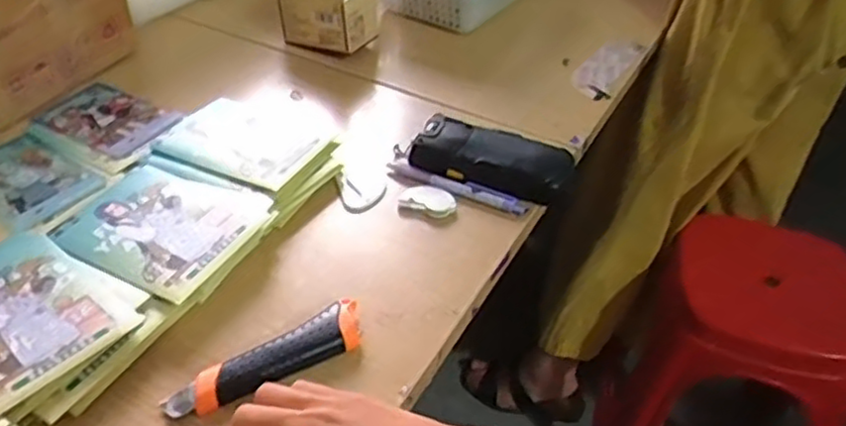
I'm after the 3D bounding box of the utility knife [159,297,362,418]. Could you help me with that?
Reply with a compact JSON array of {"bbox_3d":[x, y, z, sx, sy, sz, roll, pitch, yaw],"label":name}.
[{"bbox_3d":[-0.108,0.105,0.500,0.147,0.021,0.035,-22,47,-28],"label":"utility knife"}]

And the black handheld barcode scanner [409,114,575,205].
[{"bbox_3d":[0.066,-0.052,0.675,0.149,0.029,0.064,16,42,13],"label":"black handheld barcode scanner"}]

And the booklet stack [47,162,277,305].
[{"bbox_3d":[-0.208,0.017,0.577,0.140,0.032,0.121,19,42,15],"label":"booklet stack"}]

